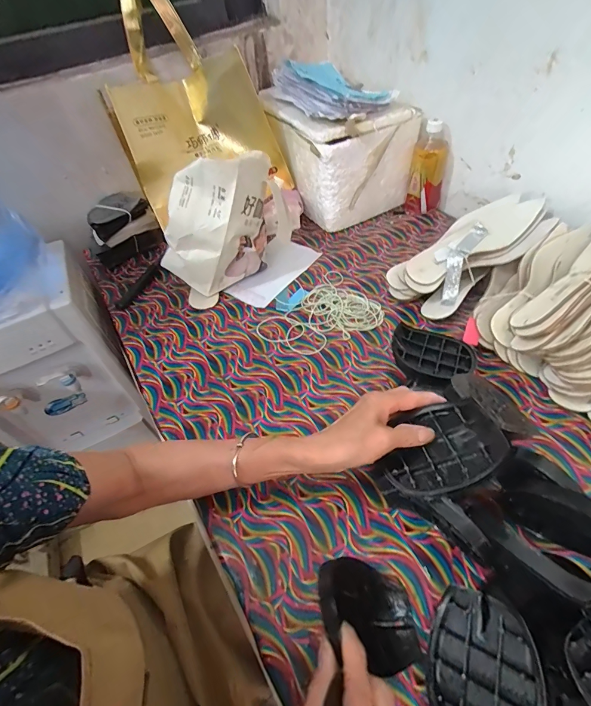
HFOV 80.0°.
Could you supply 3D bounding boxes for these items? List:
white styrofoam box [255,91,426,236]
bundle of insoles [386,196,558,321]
[{"bbox_3d":[0.089,-0.472,0.832,0.230,0.205,0.302,-27,52,-16],"label":"white styrofoam box"},{"bbox_3d":[0.310,-0.179,0.623,0.291,0.060,0.135,-35,53,-2],"label":"bundle of insoles"}]

